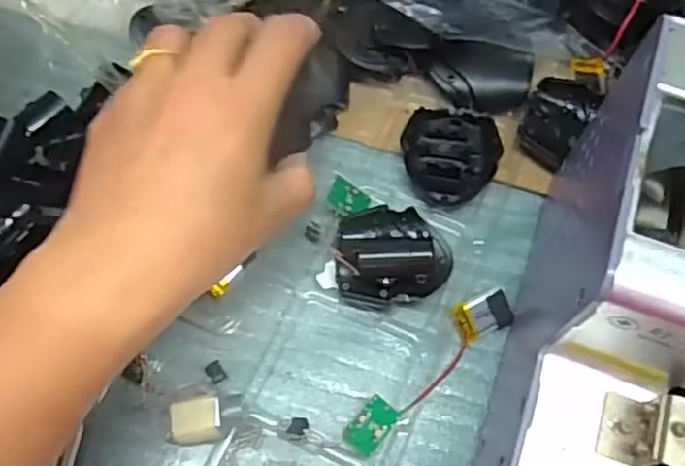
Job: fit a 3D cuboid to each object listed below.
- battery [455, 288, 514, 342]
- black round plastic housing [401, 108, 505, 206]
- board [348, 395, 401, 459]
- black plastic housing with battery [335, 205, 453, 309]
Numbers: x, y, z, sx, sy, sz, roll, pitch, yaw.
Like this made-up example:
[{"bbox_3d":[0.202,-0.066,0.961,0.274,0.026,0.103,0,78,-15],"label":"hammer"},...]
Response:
[{"bbox_3d":[0.074,0.042,0.355,0.029,0.009,0.019,-19,68,-11],"label":"battery"},{"bbox_3d":[0.060,-0.046,0.387,0.054,0.013,0.060,24,66,8],"label":"black round plastic housing"},{"bbox_3d":[0.014,0.092,0.326,0.017,0.004,0.025,34,82,21],"label":"board"},{"bbox_3d":[0.027,0.013,0.363,0.059,0.016,0.048,3,65,-2],"label":"black plastic housing with battery"}]

